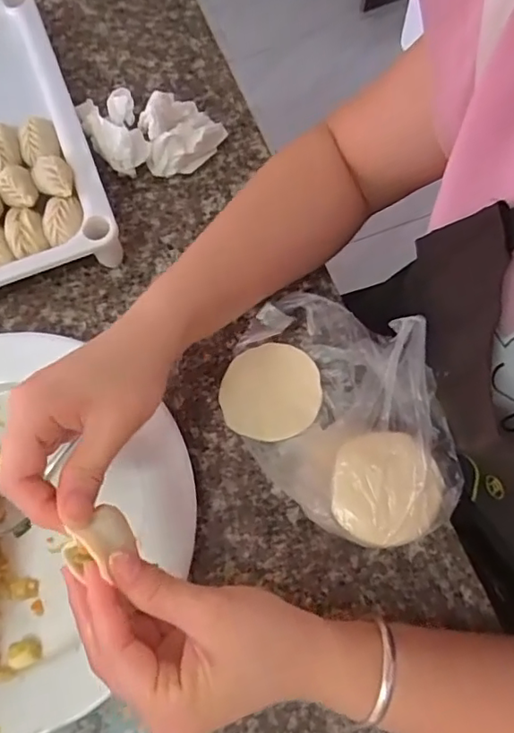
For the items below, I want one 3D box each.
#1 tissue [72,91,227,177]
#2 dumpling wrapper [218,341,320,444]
[{"bbox_3d":[-0.083,-0.188,0.444,0.111,0.042,0.073,-10,72,-1],"label":"tissue"},{"bbox_3d":[0.009,0.018,0.395,0.069,0.004,0.067,-2,75,6],"label":"dumpling wrapper"}]

